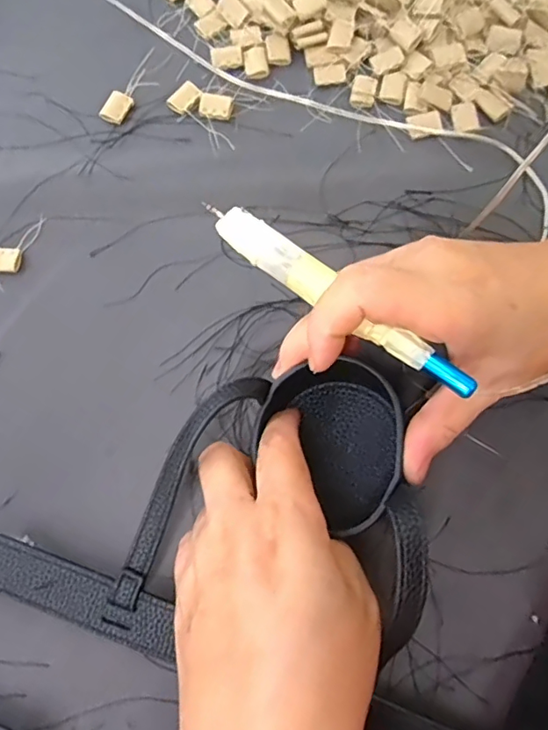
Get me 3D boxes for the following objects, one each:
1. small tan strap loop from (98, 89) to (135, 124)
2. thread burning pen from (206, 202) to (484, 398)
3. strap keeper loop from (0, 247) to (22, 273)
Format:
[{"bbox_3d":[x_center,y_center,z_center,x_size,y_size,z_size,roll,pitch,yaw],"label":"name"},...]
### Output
[{"bbox_3d":[-0.099,-0.163,0.342,0.014,0.006,0.021,31,77,9],"label":"small tan strap loop"},{"bbox_3d":[0.024,-0.031,0.229,0.131,0.009,0.017,37,78,10],"label":"thread burning pen"},{"bbox_3d":[-0.159,-0.062,0.319,0.020,0.004,0.016,7,75,3],"label":"strap keeper loop"}]

